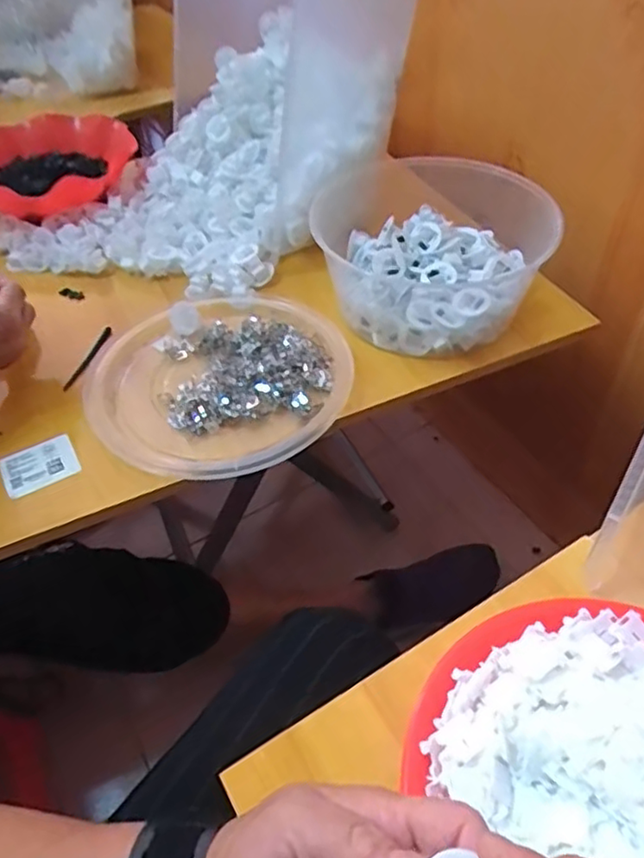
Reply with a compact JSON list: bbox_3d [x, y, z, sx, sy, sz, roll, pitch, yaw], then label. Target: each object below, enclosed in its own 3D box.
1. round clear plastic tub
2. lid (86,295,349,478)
[{"bbox_3d":[0.109,-0.192,0.654,0.239,0.094,0.233,-2,48,2],"label":"round clear plastic tub"},{"bbox_3d":[-0.093,-0.043,0.583,0.227,0.024,0.223,-2,48,2],"label":"lid"}]

